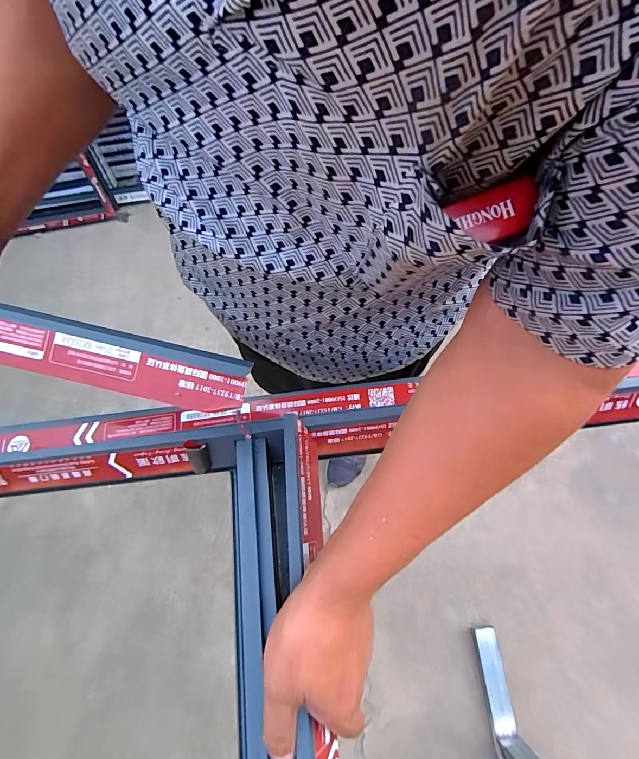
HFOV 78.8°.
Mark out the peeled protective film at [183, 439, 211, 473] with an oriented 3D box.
[{"bbox_3d":[-0.125,0.081,0.402,0.023,0.043,0.009,-8,31,0],"label":"peeled protective film"}]

